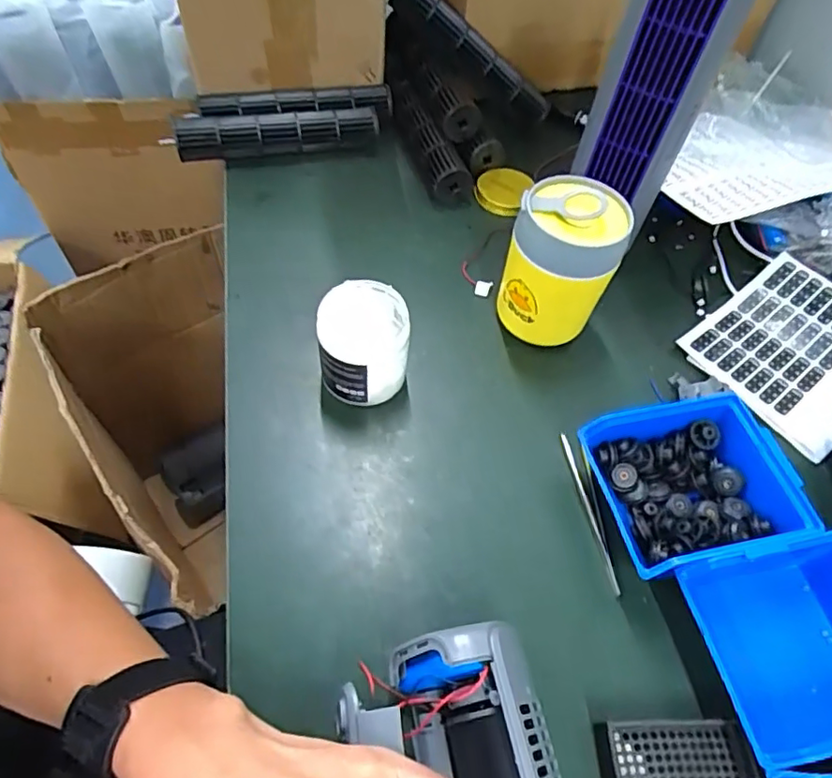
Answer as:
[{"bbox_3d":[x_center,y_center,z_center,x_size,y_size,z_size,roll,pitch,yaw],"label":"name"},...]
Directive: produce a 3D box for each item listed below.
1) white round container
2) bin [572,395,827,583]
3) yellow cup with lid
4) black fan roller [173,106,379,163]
[{"bbox_3d":[-0.042,-0.035,0.482,0.070,0.086,0.073,2,57,-3],"label":"white round container"},{"bbox_3d":[0.211,0.076,0.435,0.149,0.069,0.116,-11,58,-10],"label":"bin"},{"bbox_3d":[0.129,-0.103,0.510,0.087,0.145,0.082,2,57,-3],"label":"yellow cup with lid"},{"bbox_3d":[-0.158,-0.296,0.656,0.223,0.034,0.041,-7,58,-9],"label":"black fan roller"}]

